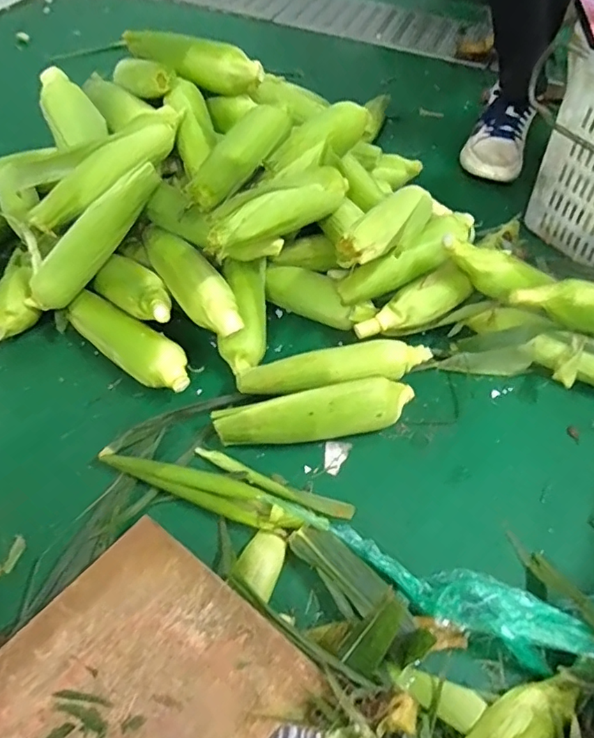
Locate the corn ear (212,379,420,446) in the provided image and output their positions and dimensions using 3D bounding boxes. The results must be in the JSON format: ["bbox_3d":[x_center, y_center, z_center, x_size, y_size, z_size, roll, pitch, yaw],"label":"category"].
[{"bbox_3d":[0.024,0.054,0.607,0.232,0.062,0.053,-7,52,-9],"label":"corn ear"}]

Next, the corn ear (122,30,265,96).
[{"bbox_3d":[-0.152,-0.435,0.740,0.221,0.048,0.053,17,52,10],"label":"corn ear"}]

